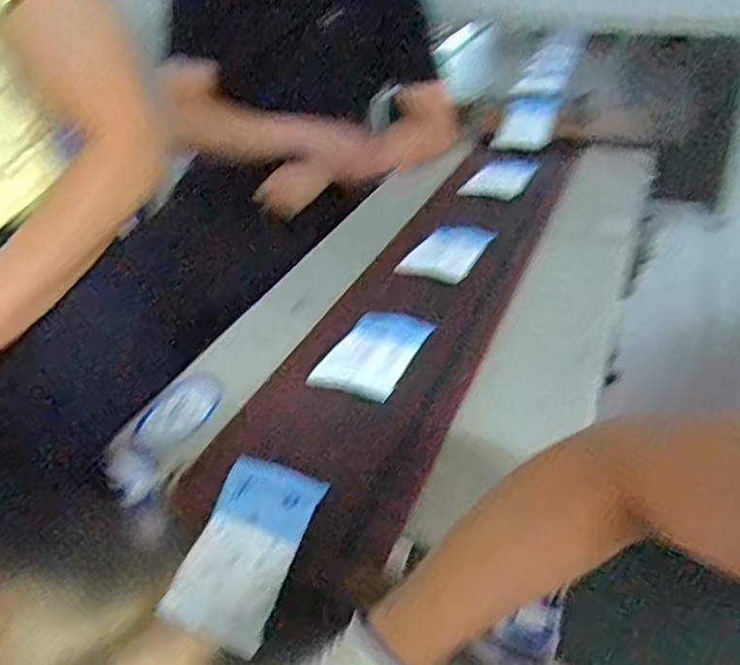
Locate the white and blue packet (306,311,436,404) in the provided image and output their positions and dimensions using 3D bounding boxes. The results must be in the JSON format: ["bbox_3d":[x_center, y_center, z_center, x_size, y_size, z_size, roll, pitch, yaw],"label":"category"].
[{"bbox_3d":[0.006,0.020,0.695,0.090,0.028,0.131,18,41,26],"label":"white and blue packet"}]

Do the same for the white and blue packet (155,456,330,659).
[{"bbox_3d":[-0.099,0.170,0.514,0.082,0.013,0.138,20,64,13],"label":"white and blue packet"}]

